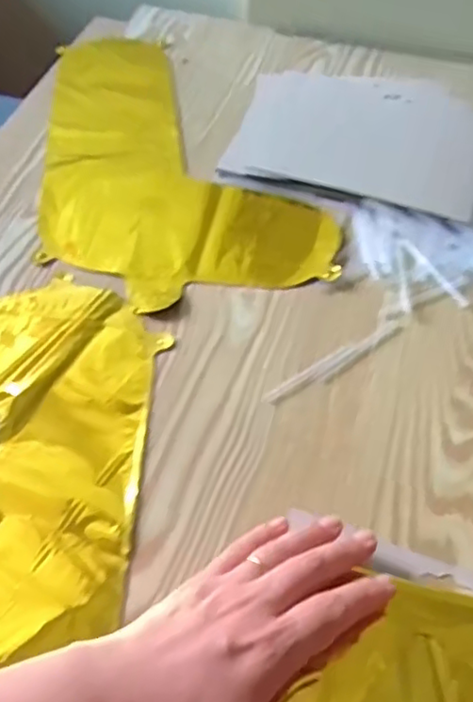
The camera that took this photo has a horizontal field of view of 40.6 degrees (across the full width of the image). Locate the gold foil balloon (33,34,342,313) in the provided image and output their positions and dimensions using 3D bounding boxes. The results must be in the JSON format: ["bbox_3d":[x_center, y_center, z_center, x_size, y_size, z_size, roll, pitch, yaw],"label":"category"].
[{"bbox_3d":[-0.071,-0.202,0.620,0.233,0.009,0.418,-10,52,-6],"label":"gold foil balloon"}]

